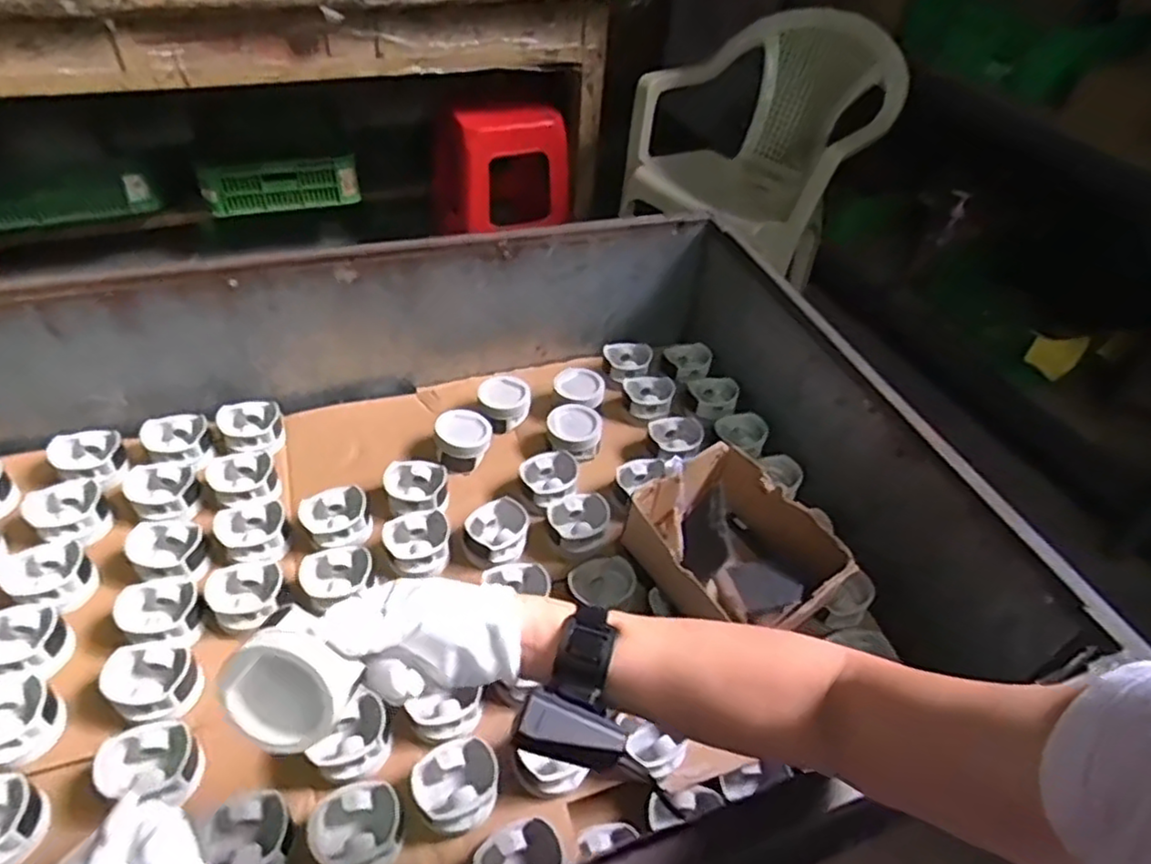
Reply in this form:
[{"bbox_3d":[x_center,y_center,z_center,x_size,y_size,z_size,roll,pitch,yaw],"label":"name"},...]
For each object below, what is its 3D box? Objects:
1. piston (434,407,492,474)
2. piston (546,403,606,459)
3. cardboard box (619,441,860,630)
[{"bbox_3d":[-0.155,0.009,0.959,0.077,0.053,0.087,0,44,-7],"label":"piston"},{"bbox_3d":[0.001,0.001,0.979,0.082,0.044,0.082,8,44,1],"label":"piston"},{"bbox_3d":[0.172,0.130,0.775,0.168,0.096,0.218,-24,52,-28],"label":"cardboard box"}]

